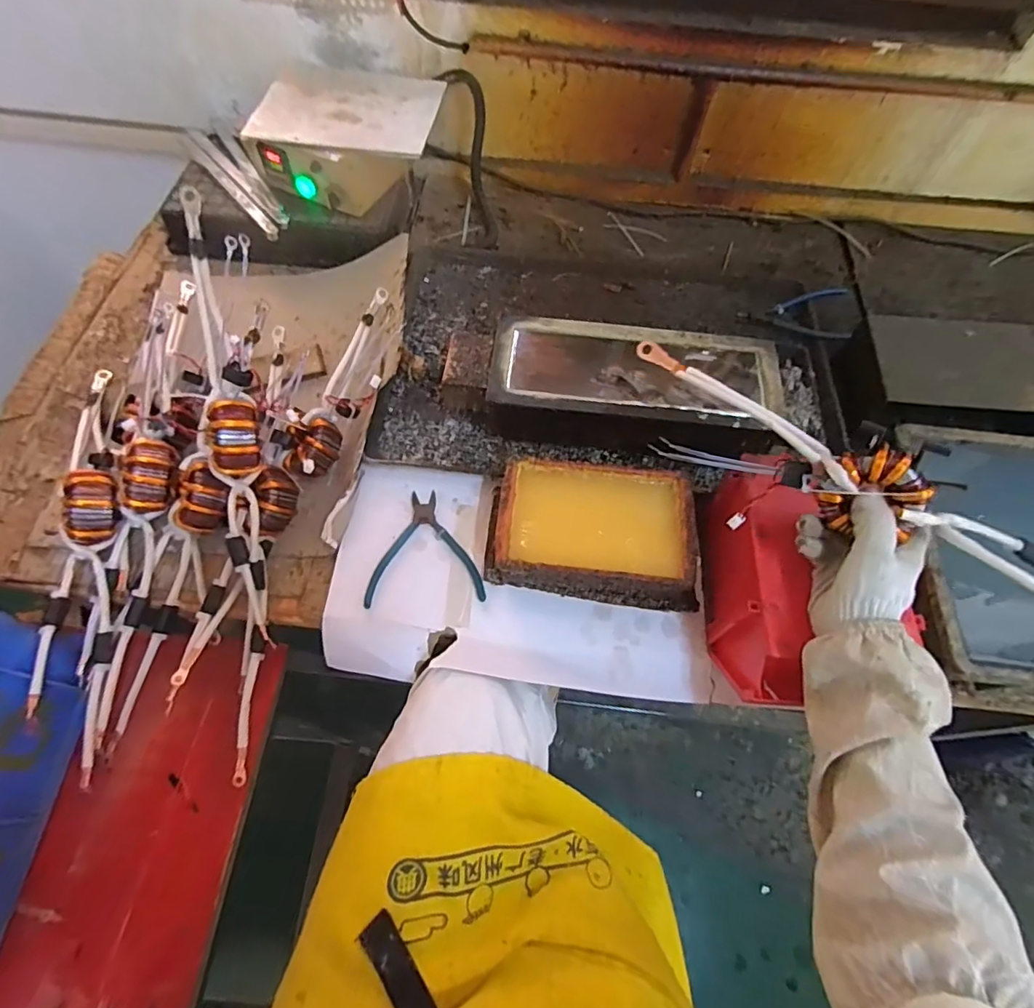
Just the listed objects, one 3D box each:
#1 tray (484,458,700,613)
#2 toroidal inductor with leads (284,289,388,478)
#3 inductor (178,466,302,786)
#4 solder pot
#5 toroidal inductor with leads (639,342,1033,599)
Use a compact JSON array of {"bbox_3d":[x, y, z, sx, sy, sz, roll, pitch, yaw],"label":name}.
[{"bbox_3d":[0.082,0.029,0.577,0.215,0.068,0.135,7,61,2],"label":"tray"},{"bbox_3d":[-0.206,-0.152,0.673,0.068,0.050,0.278,18,62,8],"label":"toroidal inductor with leads"},{"bbox_3d":[-0.296,0.118,0.567,0.078,0.054,0.322,5,78,1],"label":"inductor"},{"bbox_3d":[0.140,-0.138,0.663,0.336,0.088,0.142,6,61,1],"label":"solder pot"},{"bbox_3d":[0.315,-0.001,0.436,0.511,0.085,0.069,34,65,22],"label":"toroidal inductor with leads"}]

